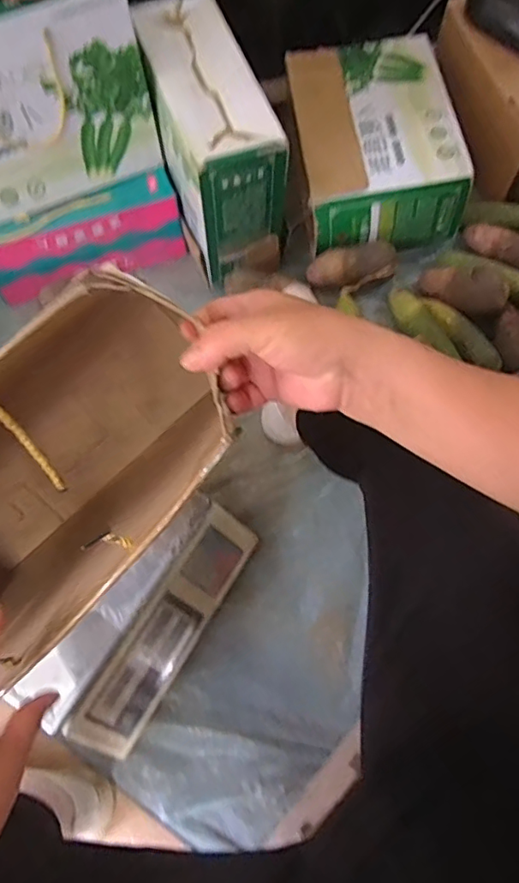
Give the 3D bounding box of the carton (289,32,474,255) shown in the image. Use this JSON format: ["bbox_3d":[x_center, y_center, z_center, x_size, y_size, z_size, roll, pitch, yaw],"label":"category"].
[{"bbox_3d":[0.194,-0.527,0.961,0.259,0.121,0.361,-8,69,-2],"label":"carton"}]

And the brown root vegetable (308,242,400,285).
[{"bbox_3d":[0.161,-0.303,0.953,0.152,0.066,0.059,-12,70,-3],"label":"brown root vegetable"}]

